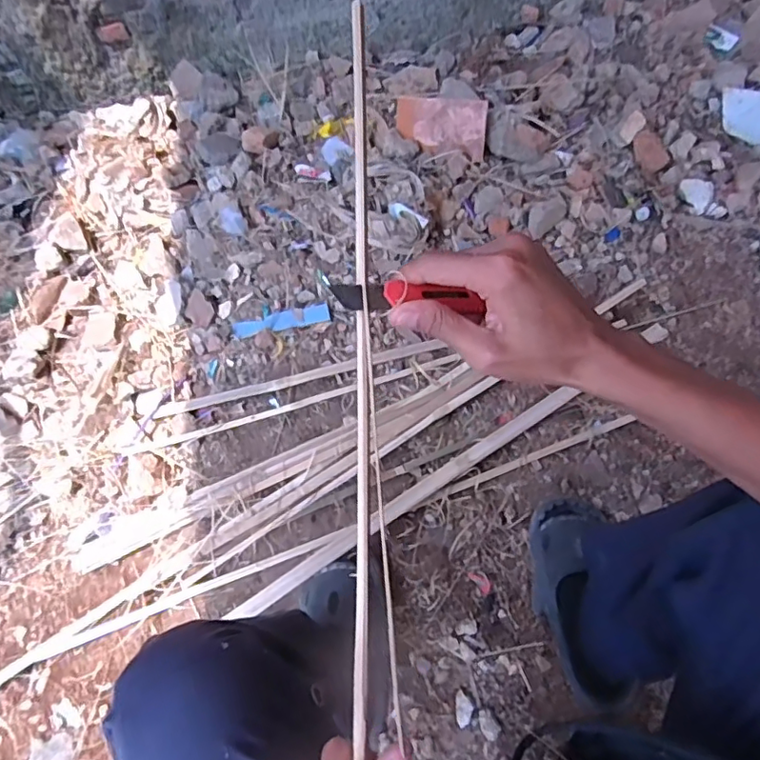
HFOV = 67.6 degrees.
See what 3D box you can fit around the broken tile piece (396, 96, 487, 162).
[{"bbox_3d":[0.130,-0.553,1.242,0.199,0.118,0.032,10,30,14],"label":"broken tile piece"}]

